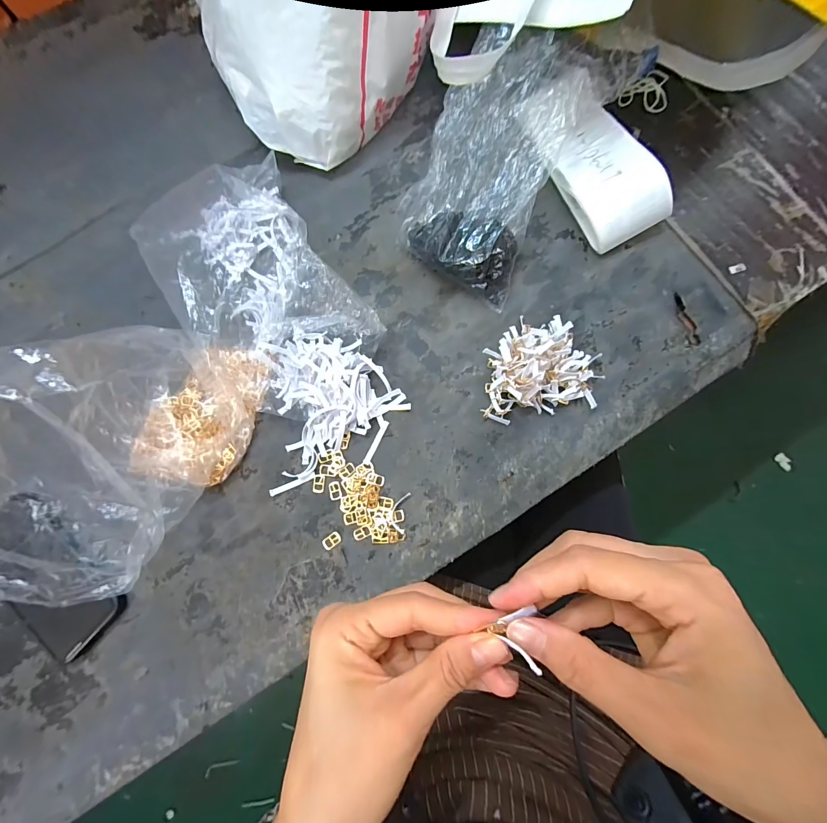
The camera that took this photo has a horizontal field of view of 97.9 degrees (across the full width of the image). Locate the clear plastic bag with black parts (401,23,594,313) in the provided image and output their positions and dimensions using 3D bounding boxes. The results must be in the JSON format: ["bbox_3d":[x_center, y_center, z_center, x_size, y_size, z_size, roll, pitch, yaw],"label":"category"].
[{"bbox_3d":[0.078,-0.254,0.379,0.143,0.089,0.222,27,83,6],"label":"clear plastic bag with black parts"}]

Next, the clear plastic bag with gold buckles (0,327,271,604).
[{"bbox_3d":[-0.223,0.020,0.276,0.112,0.220,0.195,2,81,3],"label":"clear plastic bag with gold buckles"}]

